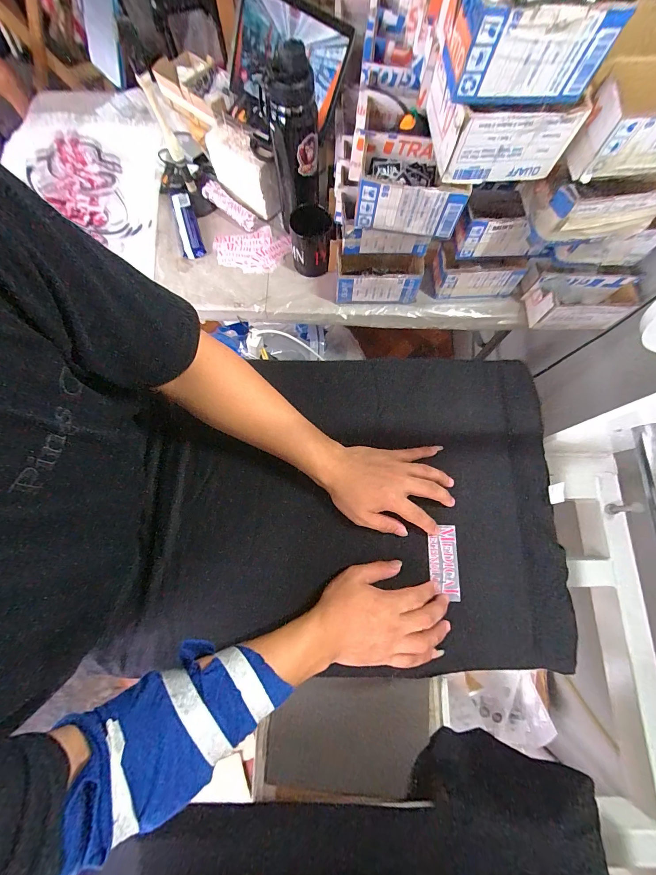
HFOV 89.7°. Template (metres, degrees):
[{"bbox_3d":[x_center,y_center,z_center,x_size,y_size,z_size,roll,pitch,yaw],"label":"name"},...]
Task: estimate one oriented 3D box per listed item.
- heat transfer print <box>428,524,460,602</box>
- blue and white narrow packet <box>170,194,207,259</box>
[{"bbox_3d":[0.147,0.158,0.418,0.040,0.004,0.088,3,74,-4],"label":"heat transfer print"},{"bbox_3d":[-0.296,-0.447,0.696,0.045,0.020,0.160,-17,77,-6],"label":"blue and white narrow packet"}]

